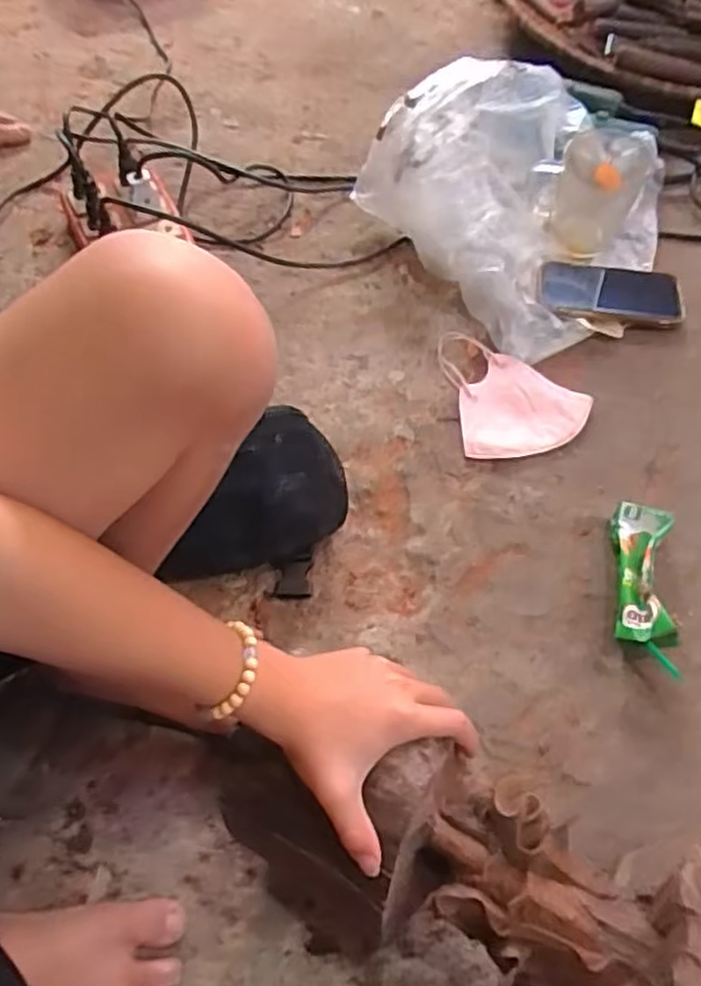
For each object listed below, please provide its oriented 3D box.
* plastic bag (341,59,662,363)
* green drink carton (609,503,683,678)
[{"bbox_3d":[0.205,-0.331,0.734,0.282,0.133,0.295,-32,68,-17],"label":"plastic bag"},{"bbox_3d":[0.234,0.074,0.559,0.047,0.052,0.135,8,62,2],"label":"green drink carton"}]

